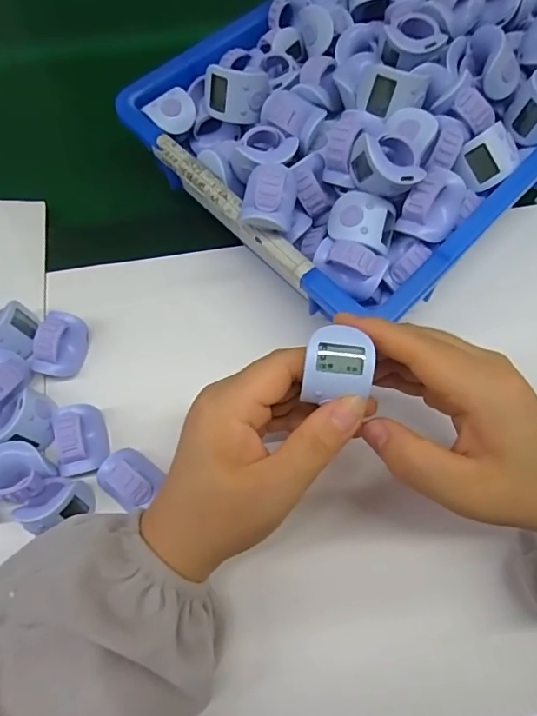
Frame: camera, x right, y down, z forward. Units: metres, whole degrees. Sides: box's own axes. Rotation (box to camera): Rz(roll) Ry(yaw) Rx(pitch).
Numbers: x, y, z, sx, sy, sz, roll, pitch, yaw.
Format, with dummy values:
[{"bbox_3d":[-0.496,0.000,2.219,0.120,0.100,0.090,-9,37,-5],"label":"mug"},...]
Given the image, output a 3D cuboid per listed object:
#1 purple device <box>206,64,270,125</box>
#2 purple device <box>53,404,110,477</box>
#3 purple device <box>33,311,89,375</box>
[{"bbox_3d":[-0.020,-0.174,0.321,0.039,0.030,0.025,7,41,-1],"label":"purple device"},{"bbox_3d":[-0.116,0.049,0.298,0.026,0.029,0.040,-10,70,-2],"label":"purple device"},{"bbox_3d":[-0.136,-0.009,0.318,0.024,0.027,0.040,15,71,7],"label":"purple device"}]

